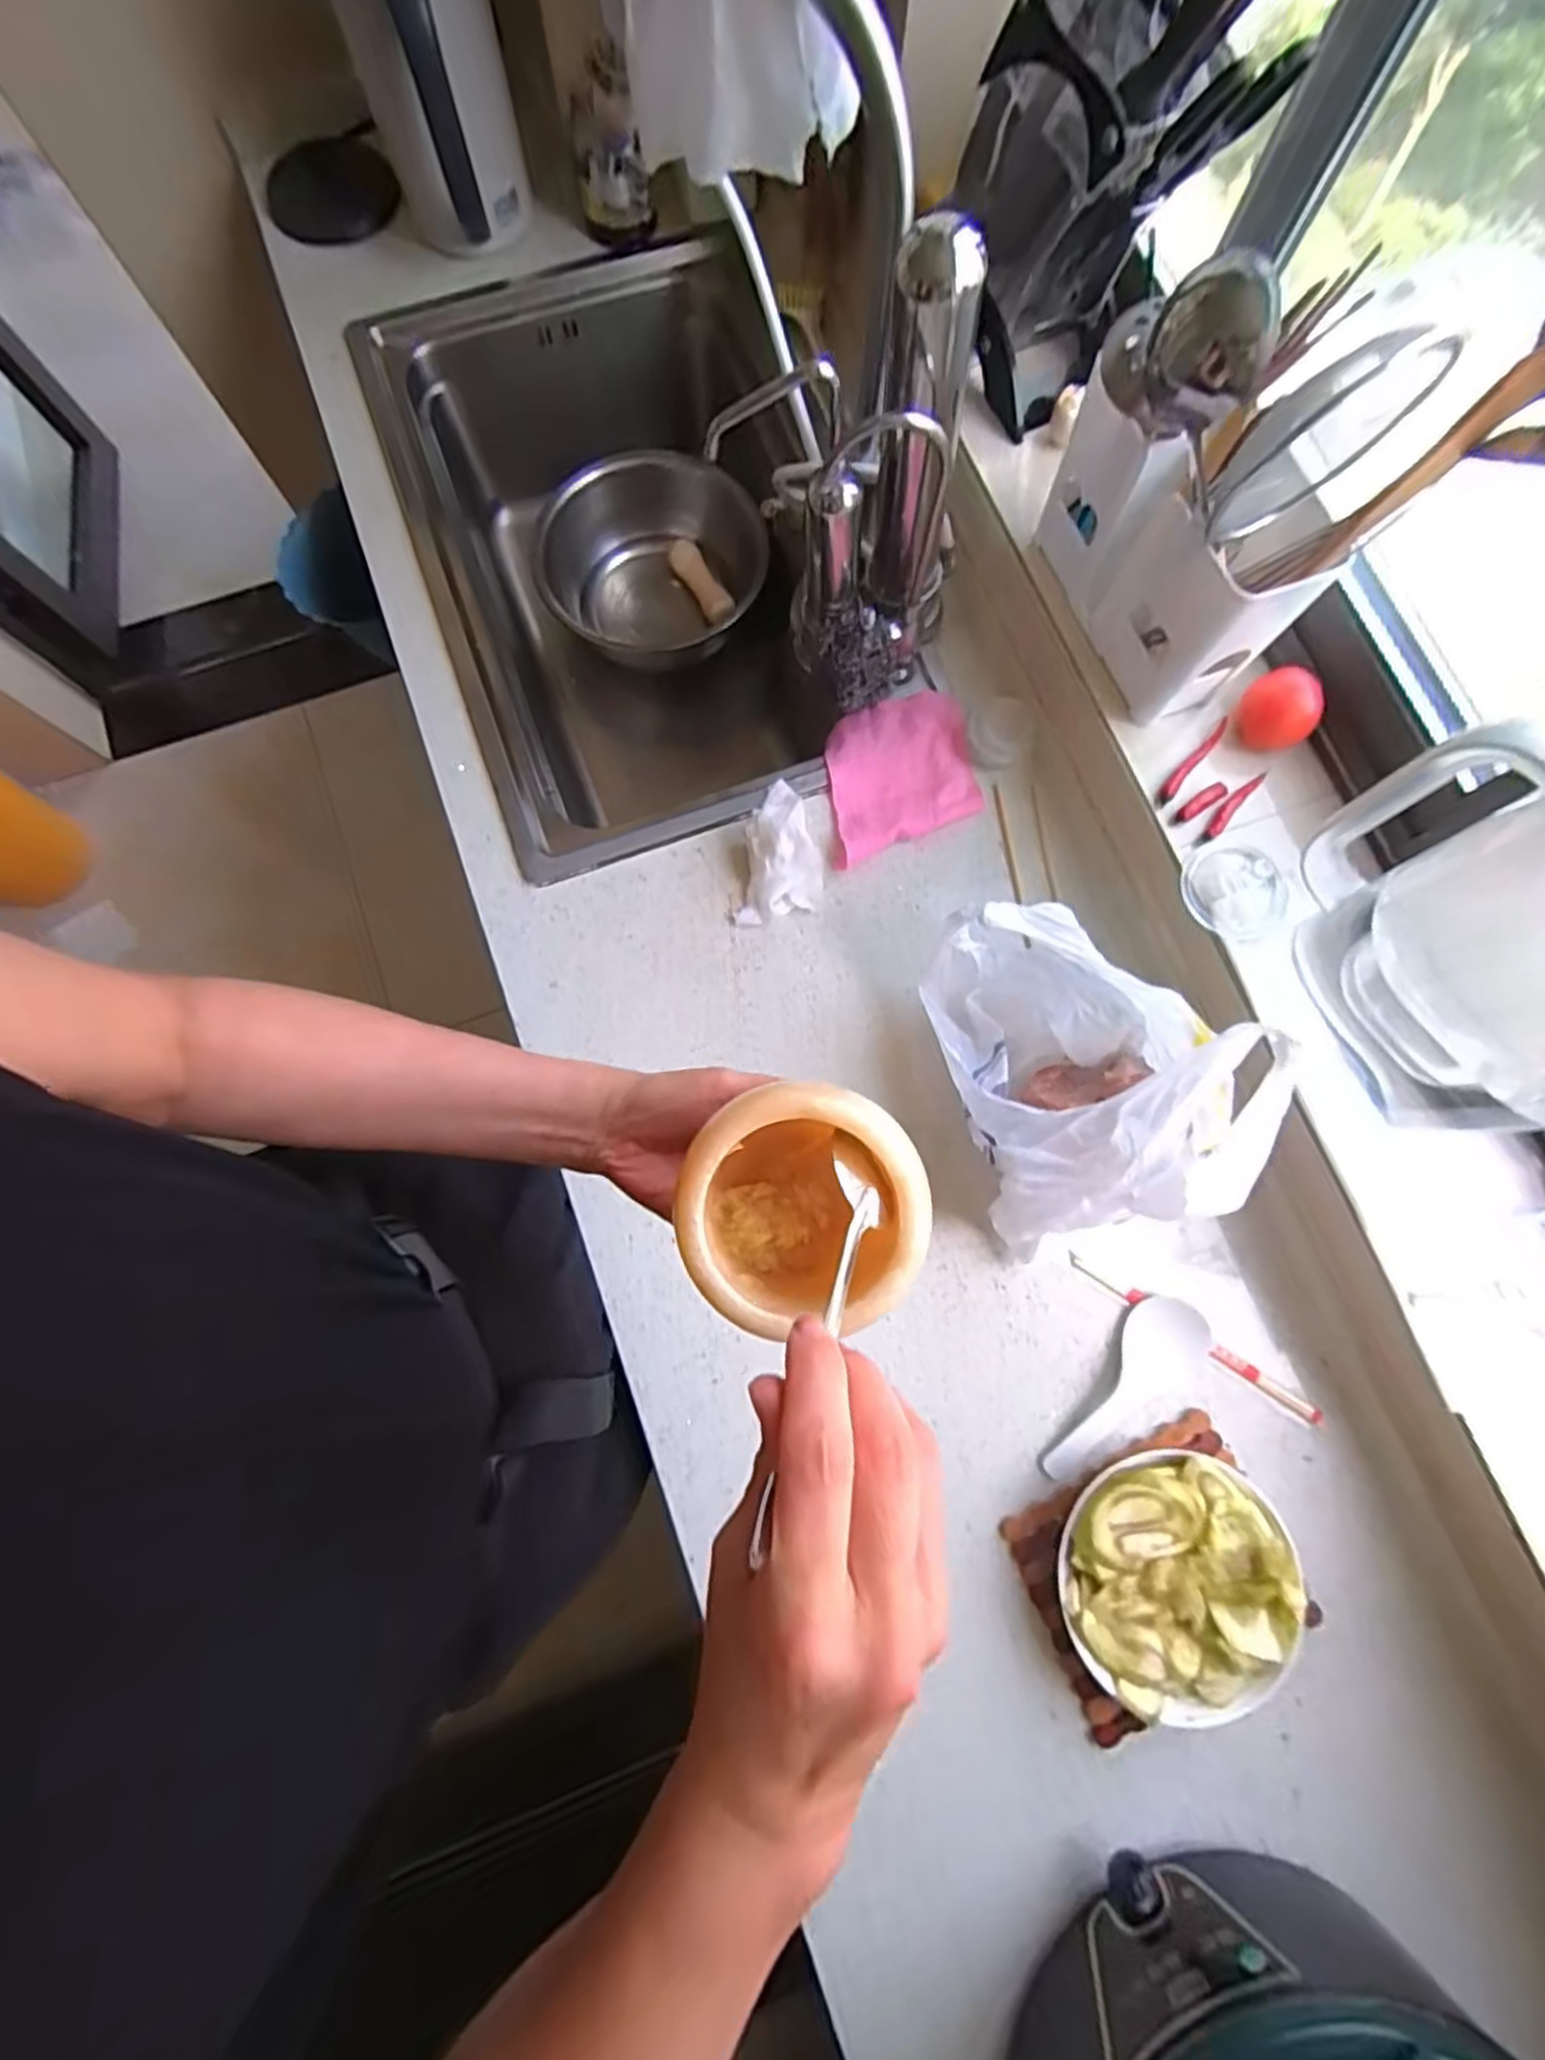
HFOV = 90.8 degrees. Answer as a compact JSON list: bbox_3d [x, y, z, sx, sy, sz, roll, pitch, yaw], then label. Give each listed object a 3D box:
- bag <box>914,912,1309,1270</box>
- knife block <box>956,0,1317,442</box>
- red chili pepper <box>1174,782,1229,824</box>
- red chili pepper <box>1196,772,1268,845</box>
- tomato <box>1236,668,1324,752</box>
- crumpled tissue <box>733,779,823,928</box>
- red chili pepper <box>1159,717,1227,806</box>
[{"bbox_3d":[0.236,0.024,0.578,0.178,0.183,0.243,-14,79,-3],"label":"bag"},{"bbox_3d":[0.241,-0.662,0.572,0.117,0.340,0.206,-13,79,-3],"label":"knife block"},{"bbox_3d":[0.351,-0.186,0.623,0.052,0.011,0.015,-31,81,-6],"label":"red chili pepper"},{"bbox_3d":[0.375,-0.184,0.623,0.015,0.013,0.084,40,81,7],"label":"red chili pepper"},{"bbox_3d":[0.409,-0.257,0.618,0.045,0.050,0.058,-40,82,-7],"label":"tomato"},{"bbox_3d":[0.012,-0.161,0.685,0.071,0.054,0.133,9,79,1],"label":"crumpled tissue"},{"bbox_3d":[0.346,-0.221,0.632,0.013,0.014,0.091,39,81,7],"label":"red chili pepper"}]

